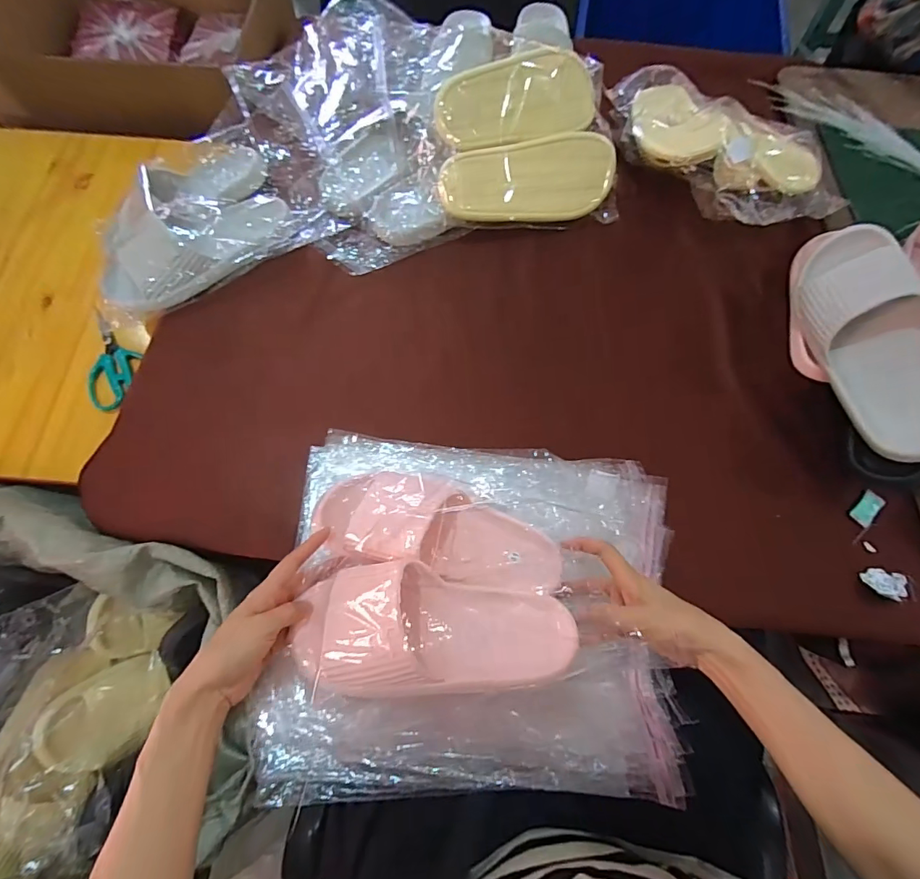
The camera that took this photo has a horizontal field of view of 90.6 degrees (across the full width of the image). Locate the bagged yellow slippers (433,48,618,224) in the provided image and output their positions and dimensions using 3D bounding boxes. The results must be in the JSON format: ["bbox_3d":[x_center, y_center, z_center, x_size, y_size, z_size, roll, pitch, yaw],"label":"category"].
[{"bbox_3d":[0.092,-0.417,0.637,0.266,0.068,0.220,-10,106,-11],"label":"bagged yellow slippers"}]

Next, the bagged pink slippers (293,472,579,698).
[{"bbox_3d":[-0.022,0.131,0.430,0.239,0.100,0.199,3,71,0],"label":"bagged pink slippers"}]

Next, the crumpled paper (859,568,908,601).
[{"bbox_3d":[0.482,0.163,0.515,0.046,0.010,0.031,18,71,5],"label":"crumpled paper"}]

